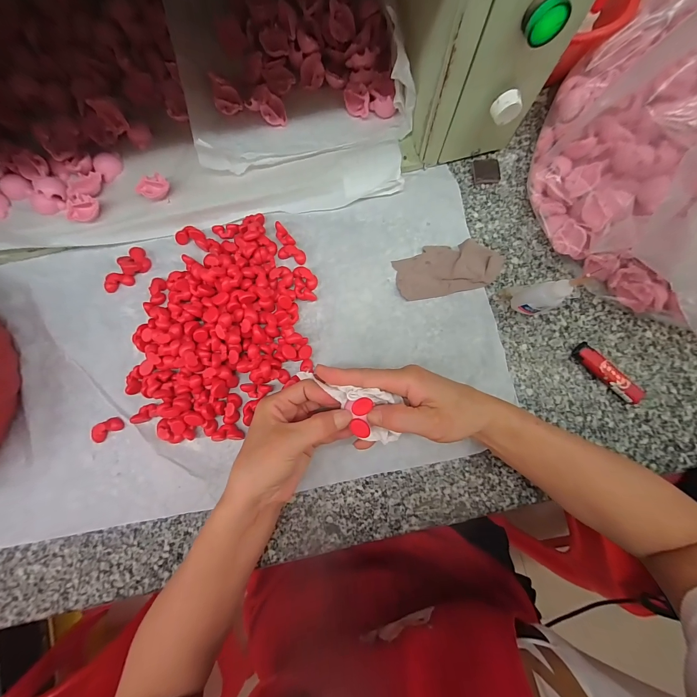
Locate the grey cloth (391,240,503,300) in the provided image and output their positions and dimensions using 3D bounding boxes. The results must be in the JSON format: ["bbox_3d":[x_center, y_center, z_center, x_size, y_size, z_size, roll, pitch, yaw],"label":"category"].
[{"bbox_3d":[0.111,-0.089,0.326,0.114,0.022,0.056,-8,82,-1],"label":"grey cloth"}]

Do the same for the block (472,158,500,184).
[{"bbox_3d":[0.164,-0.212,0.354,0.032,0.008,0.031,-6,82,-1],"label":"block"}]

